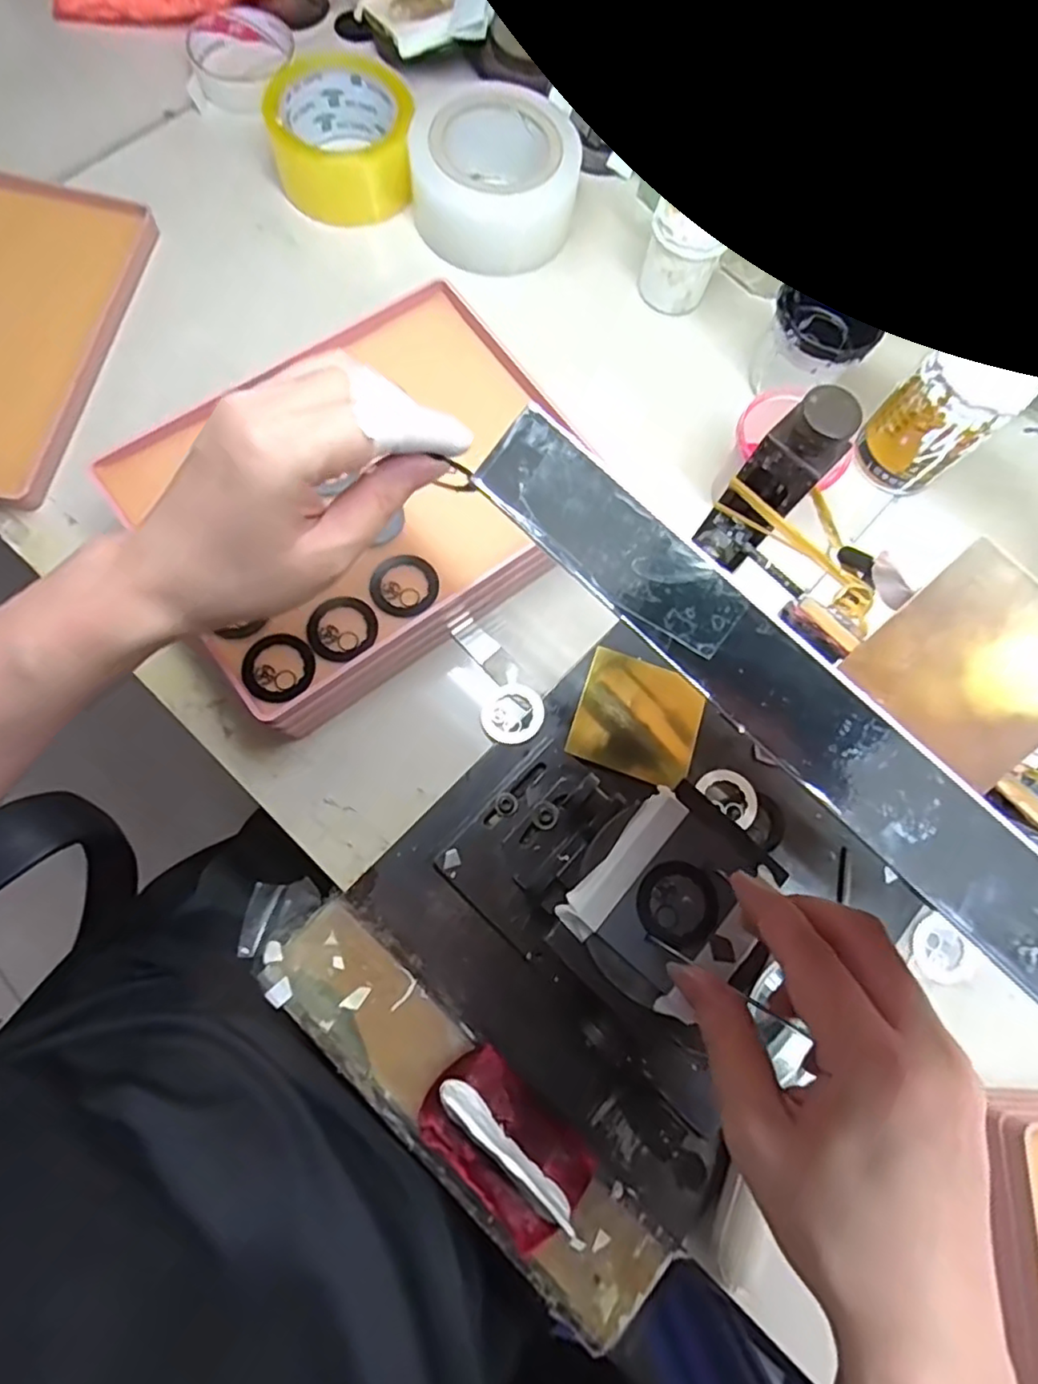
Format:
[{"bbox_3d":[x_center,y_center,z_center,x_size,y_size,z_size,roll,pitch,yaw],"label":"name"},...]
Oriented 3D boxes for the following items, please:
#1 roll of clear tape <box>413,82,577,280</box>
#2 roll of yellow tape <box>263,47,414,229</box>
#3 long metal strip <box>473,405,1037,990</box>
[{"bbox_3d":[-0.019,-0.388,0.471,0.118,0.061,0.127,1,75,-5],"label":"roll of clear tape"},{"bbox_3d":[-0.126,-0.415,0.479,0.098,0.064,0.097,1,75,-5],"label":"roll of yellow tape"},{"bbox_3d":[0.075,0.028,0.104,0.213,0.004,0.018,44,104,7],"label":"long metal strip"}]

